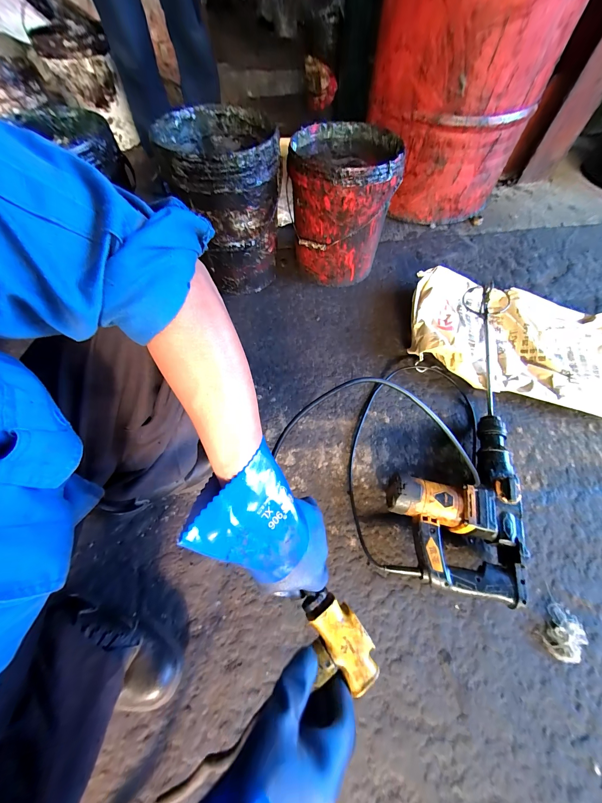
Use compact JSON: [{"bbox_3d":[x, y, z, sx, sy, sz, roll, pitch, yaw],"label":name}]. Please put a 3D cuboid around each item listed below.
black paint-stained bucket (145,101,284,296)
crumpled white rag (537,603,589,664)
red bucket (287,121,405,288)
[{"bbox_3d":[-0.203,-0.553,0.821,0.270,0.372,0.313,-13,62,-8],"label":"black paint-stained bucket"},{"bbox_3d":[0.469,0.414,0.499,0.057,0.023,0.080,35,66,17],"label":"crumpled white rag"},{"bbox_3d":[0.119,-0.587,0.881,0.286,0.340,0.302,6,61,3],"label":"red bucket"}]

